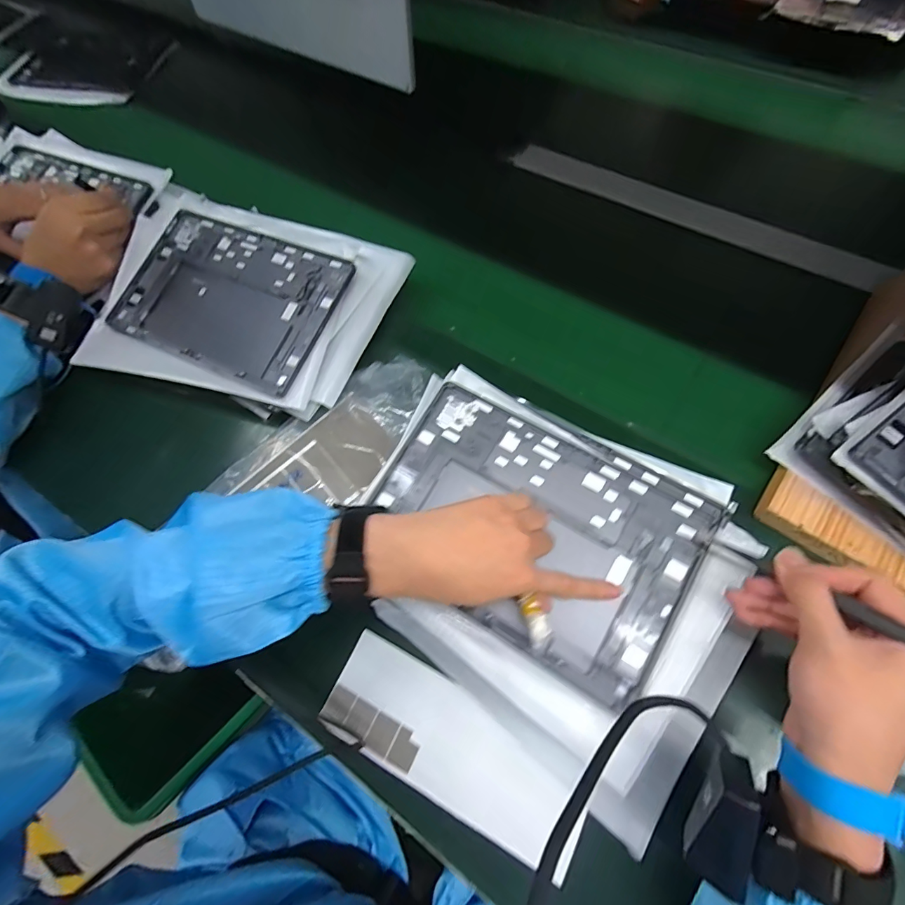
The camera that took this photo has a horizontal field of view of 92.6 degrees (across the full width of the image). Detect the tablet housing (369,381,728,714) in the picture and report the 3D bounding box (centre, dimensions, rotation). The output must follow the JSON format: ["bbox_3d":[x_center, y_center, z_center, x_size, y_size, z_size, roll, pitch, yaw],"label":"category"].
[{"bbox_3d":[0.065,0.057,0.358,0.252,0.020,0.176,29,72,13],"label":"tablet housing"}]

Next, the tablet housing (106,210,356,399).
[{"bbox_3d":[-0.248,-0.174,0.483,0.253,0.011,0.166,22,79,13],"label":"tablet housing"}]

